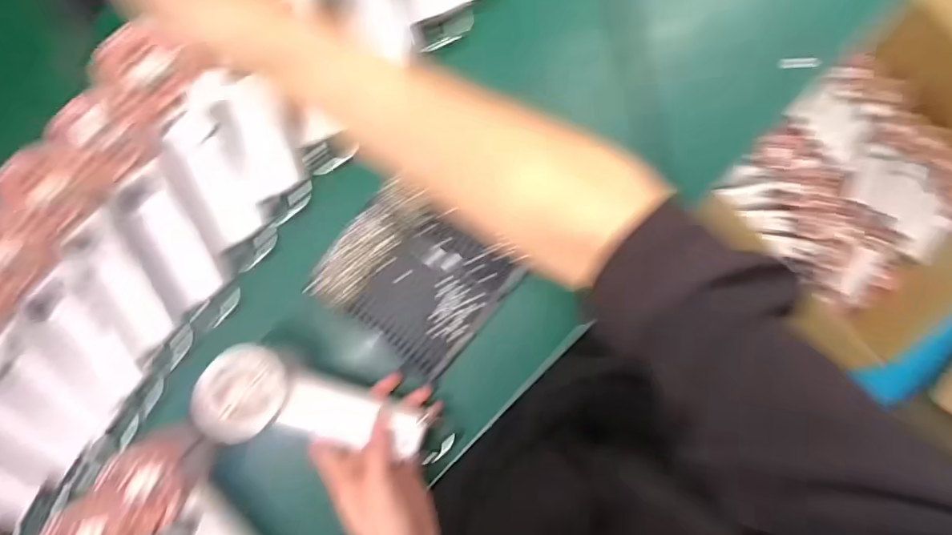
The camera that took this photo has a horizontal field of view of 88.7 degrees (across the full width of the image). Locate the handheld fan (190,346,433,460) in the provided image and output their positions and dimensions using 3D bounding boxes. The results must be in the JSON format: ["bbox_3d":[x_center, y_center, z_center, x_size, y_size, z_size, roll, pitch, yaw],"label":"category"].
[{"bbox_3d":[-0.130,0.113,0.389,0.173,0.047,0.074,15,93,-11],"label":"handheld fan"}]

